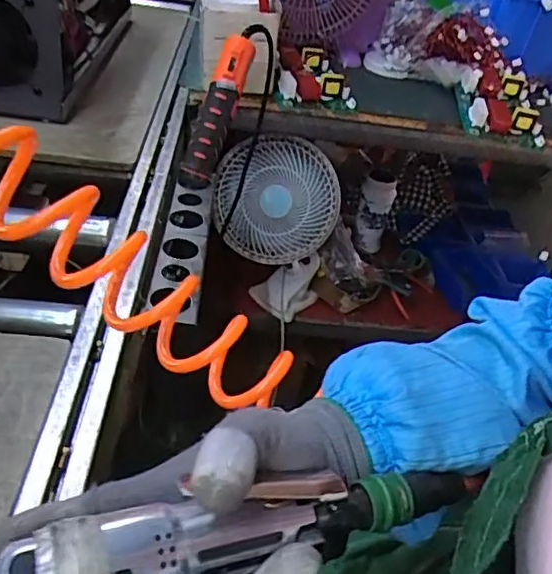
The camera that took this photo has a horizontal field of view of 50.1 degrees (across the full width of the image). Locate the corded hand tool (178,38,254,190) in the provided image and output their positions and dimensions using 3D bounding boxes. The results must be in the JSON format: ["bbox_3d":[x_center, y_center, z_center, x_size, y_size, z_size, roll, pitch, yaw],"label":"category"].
[{"bbox_3d":[-0.074,-0.218,0.745,0.041,0.194,0.043,30,16,27],"label":"corded hand tool"}]

